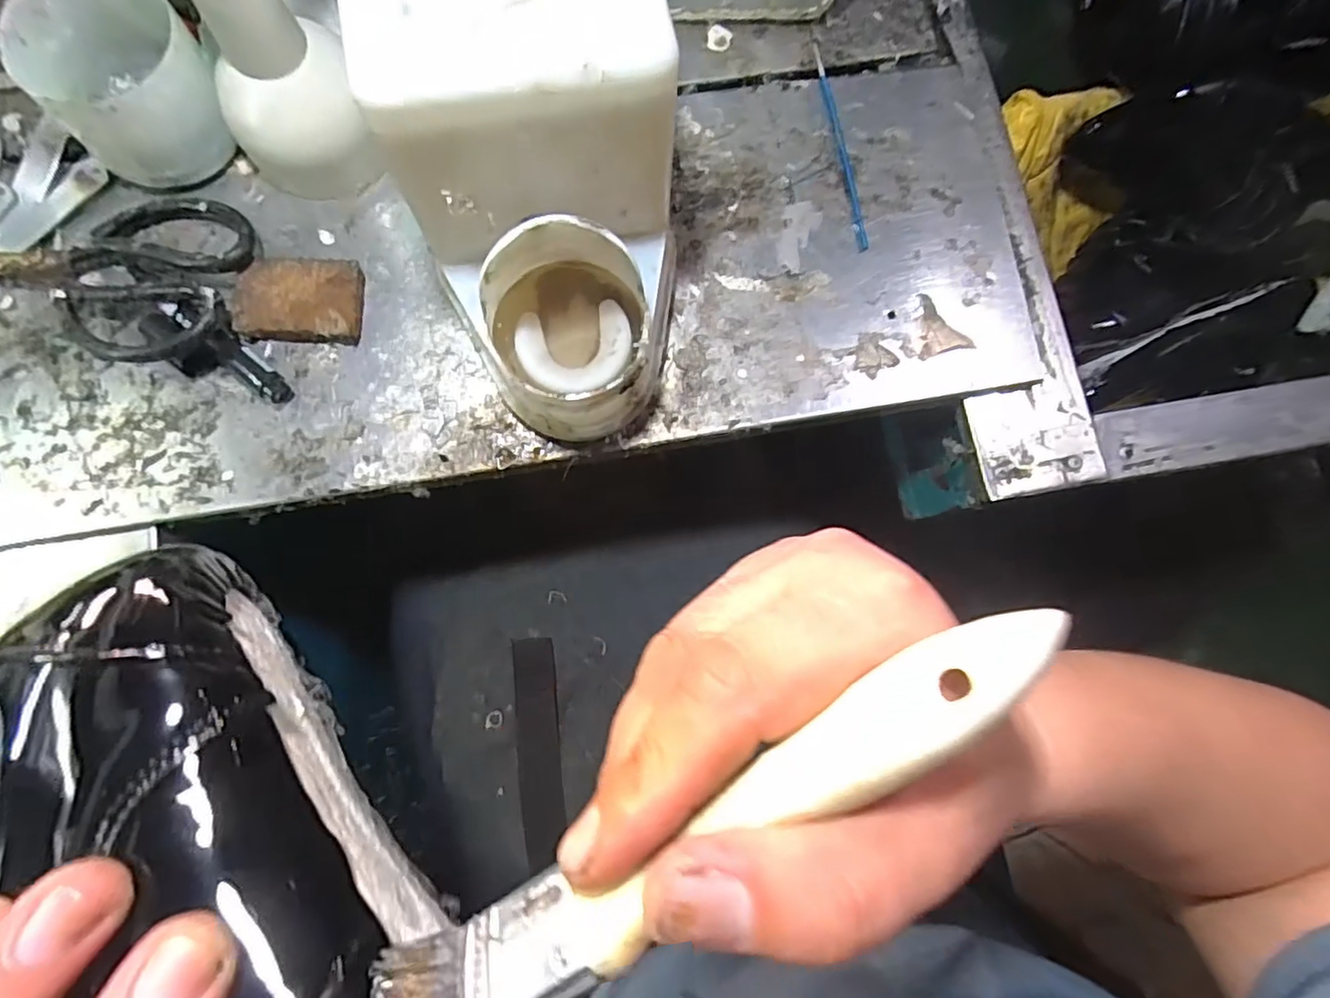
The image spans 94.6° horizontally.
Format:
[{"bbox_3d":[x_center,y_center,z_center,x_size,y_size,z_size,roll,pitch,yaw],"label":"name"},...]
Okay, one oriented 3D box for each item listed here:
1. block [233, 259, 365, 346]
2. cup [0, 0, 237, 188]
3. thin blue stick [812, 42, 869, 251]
[{"bbox_3d":[-0.219,-0.119,0.370,0.069,0.015,0.049,-2,81,-3],"label":"block"},{"bbox_3d":[-0.305,-0.237,0.356,0.085,0.066,0.095,-40,85,-8],"label":"cup"},{"bbox_3d":[0.119,-0.241,0.415,0.008,0.004,0.155,-9,82,-4],"label":"thin blue stick"}]

